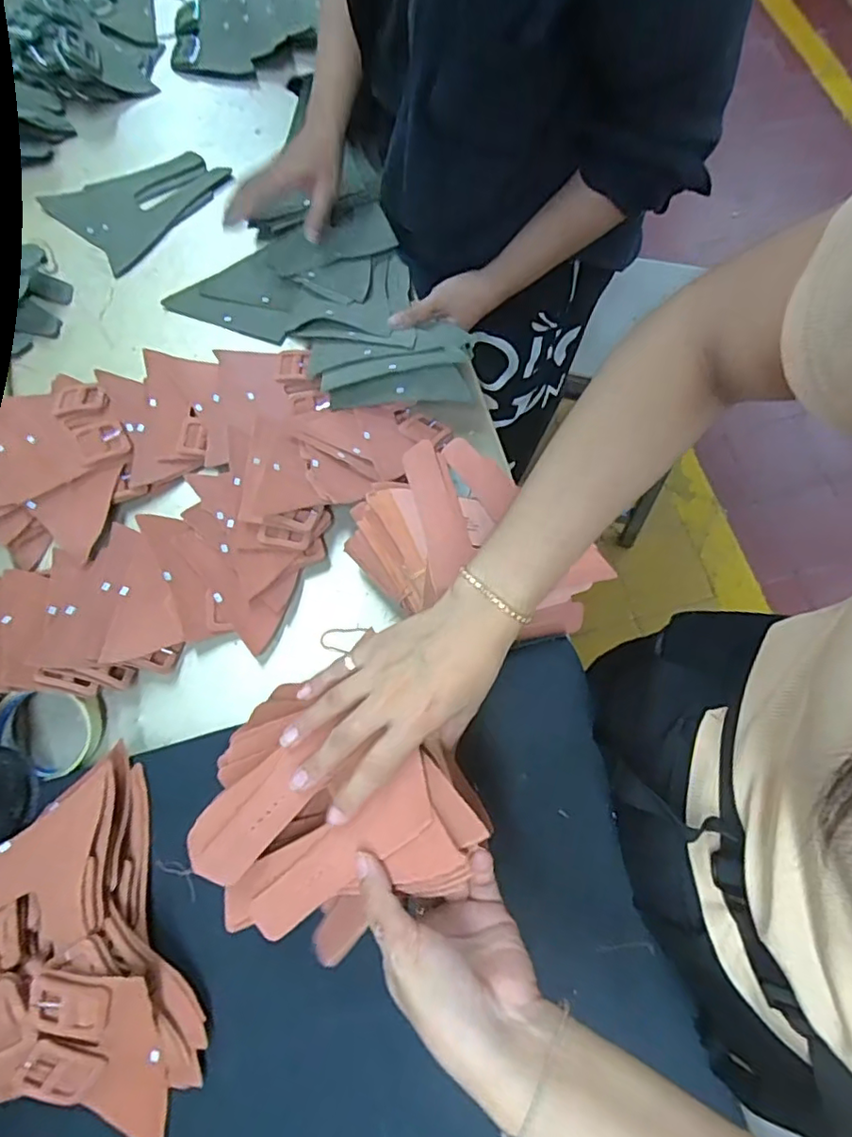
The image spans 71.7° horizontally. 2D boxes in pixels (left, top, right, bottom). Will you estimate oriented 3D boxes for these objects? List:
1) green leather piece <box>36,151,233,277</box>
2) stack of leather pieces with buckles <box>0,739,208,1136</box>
[{"bbox_3d":[-0.371,-0.491,0.777,0.153,0.008,0.204,44,77,9],"label":"green leather piece"},{"bbox_3d":[-0.268,0.297,0.437,0.148,0.065,0.264,-24,73,-9],"label":"stack of leather pieces with buckles"}]

